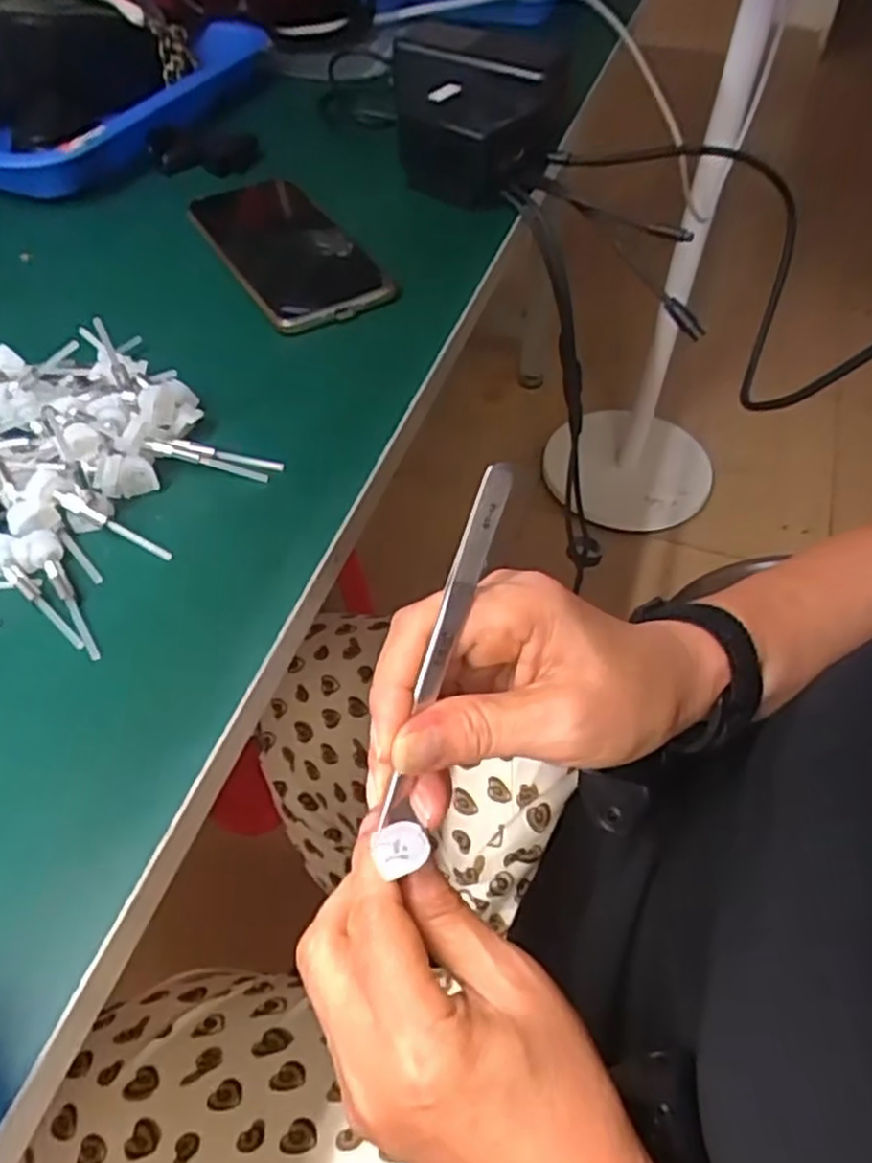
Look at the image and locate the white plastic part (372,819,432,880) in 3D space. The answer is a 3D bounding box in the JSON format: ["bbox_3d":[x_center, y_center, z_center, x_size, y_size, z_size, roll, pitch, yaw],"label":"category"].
[{"bbox_3d":[-0.012,0.089,0.258,0.018,0.004,0.016,-25,59,-21],"label":"white plastic part"}]

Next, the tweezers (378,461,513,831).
[{"bbox_3d":[0.003,0.024,0.249,0.009,0.127,0.011,18,12,9],"label":"tweezers"}]

